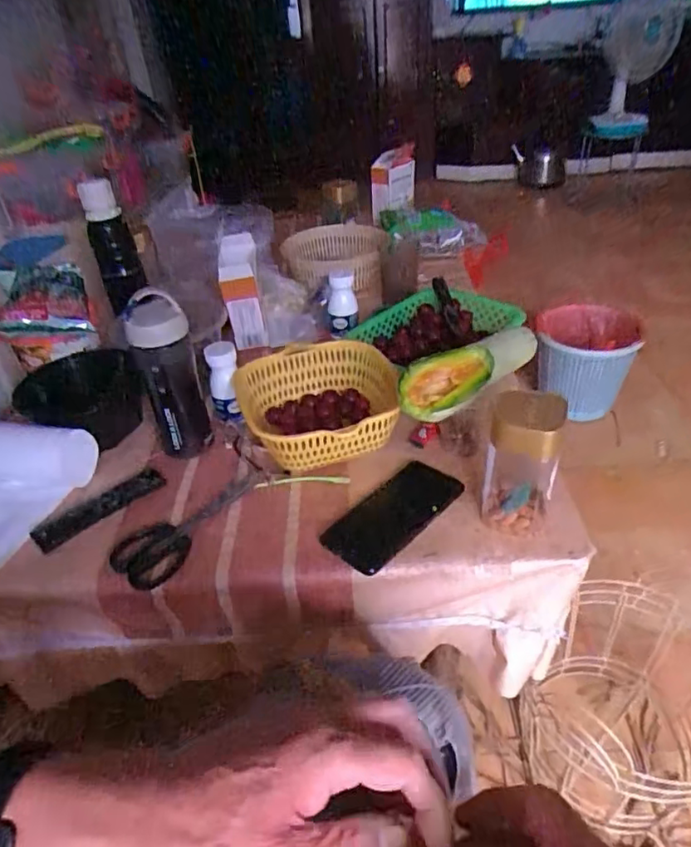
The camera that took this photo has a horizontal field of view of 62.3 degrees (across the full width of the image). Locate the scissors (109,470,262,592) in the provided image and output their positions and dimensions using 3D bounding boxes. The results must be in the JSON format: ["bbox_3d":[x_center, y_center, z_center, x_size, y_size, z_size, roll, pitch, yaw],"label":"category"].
[{"bbox_3d":[-0.162,0.108,0.622,0.181,0.011,0.077,-32,44,-30],"label":"scissors"}]

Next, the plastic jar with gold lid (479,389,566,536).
[{"bbox_3d":[0.173,0.040,0.563,0.062,0.148,0.059,-4,37,3],"label":"plastic jar with gold lid"}]

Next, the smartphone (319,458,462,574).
[{"bbox_3d":[0.051,0.094,0.615,0.076,0.006,0.164,26,47,35],"label":"smartphone"}]

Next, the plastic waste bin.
[{"bbox_3d":[0.586,-0.158,1.422,0.226,0.222,0.294,7,39,16],"label":"plastic waste bin"}]

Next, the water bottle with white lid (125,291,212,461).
[{"bbox_3d":[-0.204,-0.048,0.670,0.064,0.204,0.062,-18,39,-15],"label":"water bottle with white lid"}]

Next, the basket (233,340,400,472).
[{"bbox_3d":[-0.024,-0.020,0.731,0.197,0.075,0.199,-4,37,3],"label":"basket"}]

